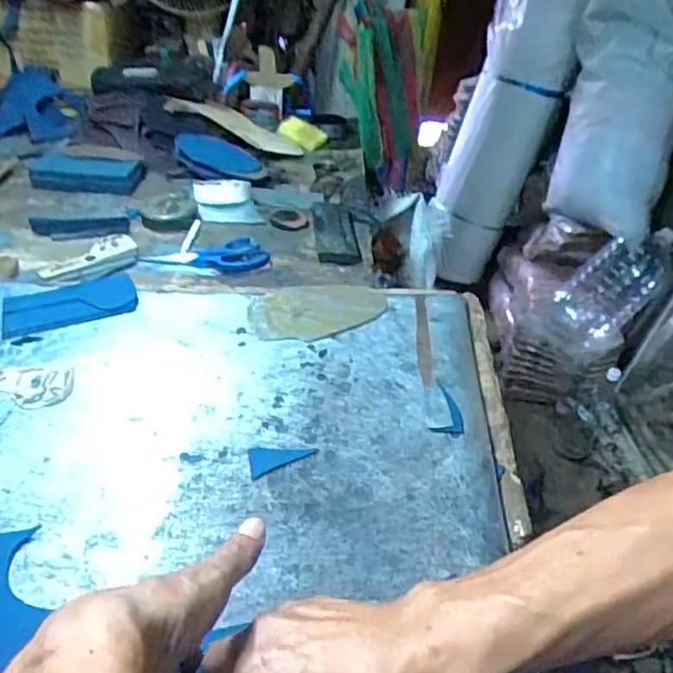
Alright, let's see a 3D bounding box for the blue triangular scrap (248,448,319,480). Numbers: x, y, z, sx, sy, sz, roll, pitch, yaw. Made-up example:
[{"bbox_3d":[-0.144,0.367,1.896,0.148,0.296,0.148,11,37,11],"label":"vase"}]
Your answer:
[{"bbox_3d":[-0.044,0.100,0.531,0.055,0.004,0.028,-4,40,-13],"label":"blue triangular scrap"}]

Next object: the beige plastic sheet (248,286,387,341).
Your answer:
[{"bbox_3d":[-0.021,-0.028,0.691,0.140,0.008,0.089,-15,44,-12],"label":"beige plastic sheet"}]

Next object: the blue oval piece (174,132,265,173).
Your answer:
[{"bbox_3d":[-0.198,-0.303,1.088,0.150,0.013,0.094,26,44,9],"label":"blue oval piece"}]

